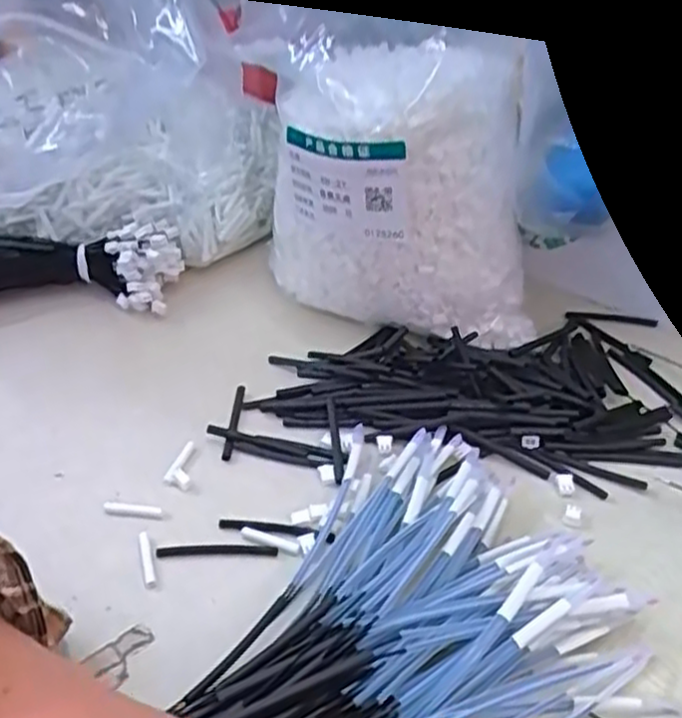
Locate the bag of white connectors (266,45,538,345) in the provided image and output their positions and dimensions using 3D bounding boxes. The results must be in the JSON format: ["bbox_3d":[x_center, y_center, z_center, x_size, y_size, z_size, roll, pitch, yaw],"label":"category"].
[{"bbox_3d":[0.028,-0.079,0.382,0.137,0.146,0.044,11,40,15],"label":"bag of white connectors"}]

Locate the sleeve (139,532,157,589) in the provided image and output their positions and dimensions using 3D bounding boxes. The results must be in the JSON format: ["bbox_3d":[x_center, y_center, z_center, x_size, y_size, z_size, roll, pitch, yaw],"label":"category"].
[{"bbox_3d":[-0.079,0.080,0.304,0.004,0.004,0.027,-11,40,-13],"label":"sleeve"}]

